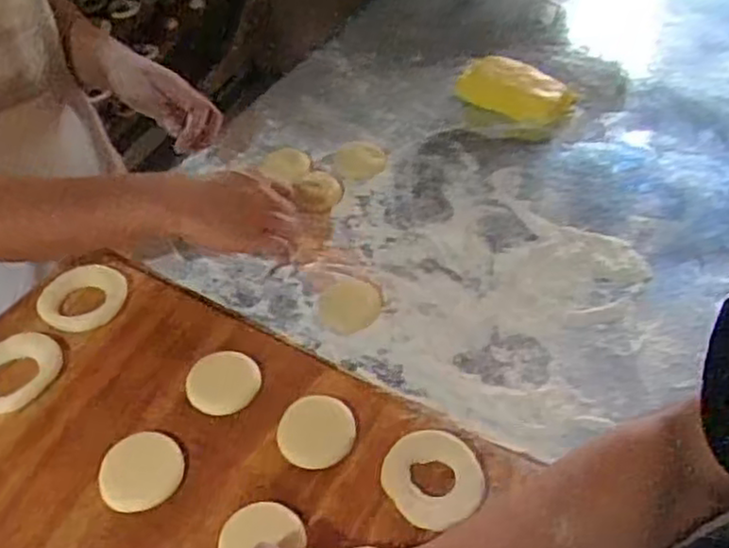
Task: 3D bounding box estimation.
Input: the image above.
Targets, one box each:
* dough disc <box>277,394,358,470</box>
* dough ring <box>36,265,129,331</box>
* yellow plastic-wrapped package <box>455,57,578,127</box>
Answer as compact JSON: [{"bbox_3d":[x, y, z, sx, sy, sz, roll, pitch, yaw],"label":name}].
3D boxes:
[{"bbox_3d":[-0.039,0.130,0.607,0.058,0.011,0.066,22,53,19],"label":"dough disc"},{"bbox_3d":[-0.273,0.020,0.696,0.084,0.011,0.066,-29,54,-22],"label":"dough ring"},{"bbox_3d":[0.203,-0.248,0.963,0.149,0.023,0.098,30,56,25],"label":"yellow plastic-wrapped package"}]

